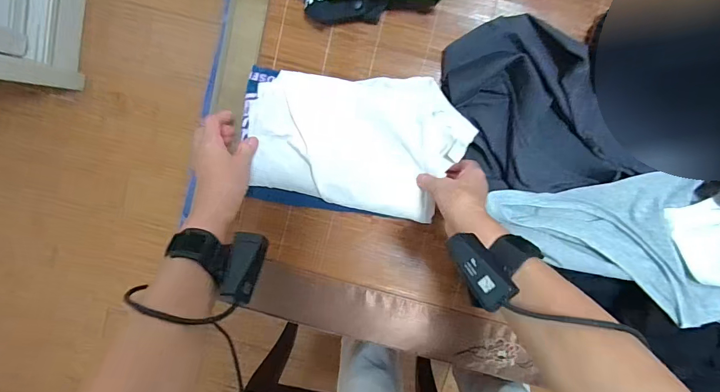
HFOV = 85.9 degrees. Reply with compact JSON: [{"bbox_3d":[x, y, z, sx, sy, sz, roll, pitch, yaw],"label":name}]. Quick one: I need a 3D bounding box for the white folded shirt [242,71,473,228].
[{"bbox_3d":[-0.009,-0.073,0.526,0.287,0.025,0.177,10,99,3],"label":"white folded shirt"}]

